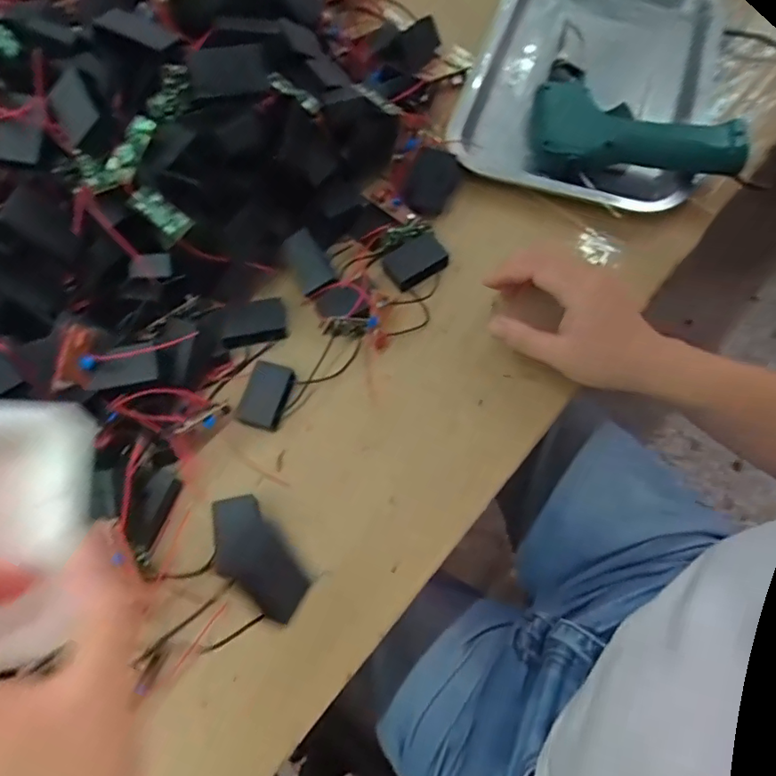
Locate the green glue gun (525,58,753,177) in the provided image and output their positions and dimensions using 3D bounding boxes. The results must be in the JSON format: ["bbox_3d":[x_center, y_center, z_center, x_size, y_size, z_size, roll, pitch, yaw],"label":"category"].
[{"bbox_3d":[0.204,-0.224,0.461,0.162,0.045,0.108,12,68,6],"label":"green glue gun"}]

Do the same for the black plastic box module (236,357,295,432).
[{"bbox_3d":[-0.090,0.005,0.403,0.031,0.013,0.048,16,68,8],"label":"black plastic box module"}]

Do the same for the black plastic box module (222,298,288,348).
[{"bbox_3d":[-0.104,-0.050,0.425,0.049,0.012,0.030,-14,68,-5],"label":"black plastic box module"}]

